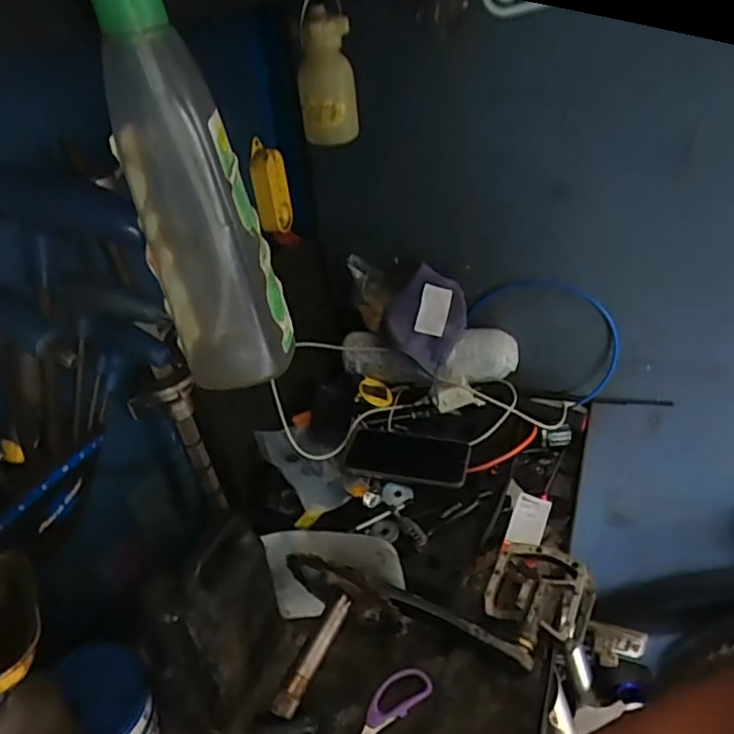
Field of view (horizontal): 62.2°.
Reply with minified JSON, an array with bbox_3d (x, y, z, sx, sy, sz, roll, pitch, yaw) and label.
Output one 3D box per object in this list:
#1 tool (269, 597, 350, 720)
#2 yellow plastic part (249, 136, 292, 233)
[{"bbox_3d":[-0.049,0.271,0.576,0.019,0.013,0.117,16,53,29],"label":"tool"},{"bbox_3d":[-0.128,-0.239,0.810,0.040,0.115,0.039,-5,34,2],"label":"yellow plastic part"}]

